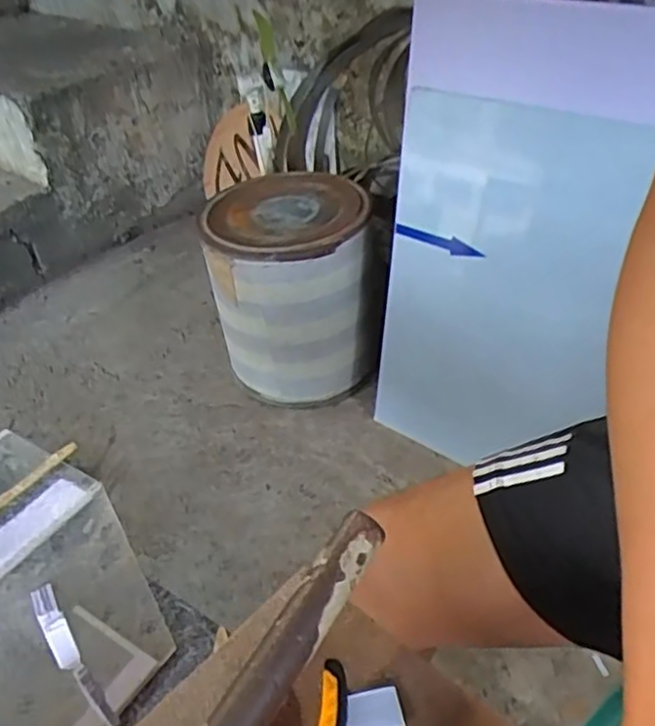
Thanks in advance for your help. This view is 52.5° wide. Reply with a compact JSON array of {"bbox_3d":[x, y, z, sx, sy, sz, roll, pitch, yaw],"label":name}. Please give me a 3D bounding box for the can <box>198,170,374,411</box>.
[{"bbox_3d":[-0.081,-0.171,1.637,0.360,0.471,0.340,-2,37,2],"label":"can"}]

